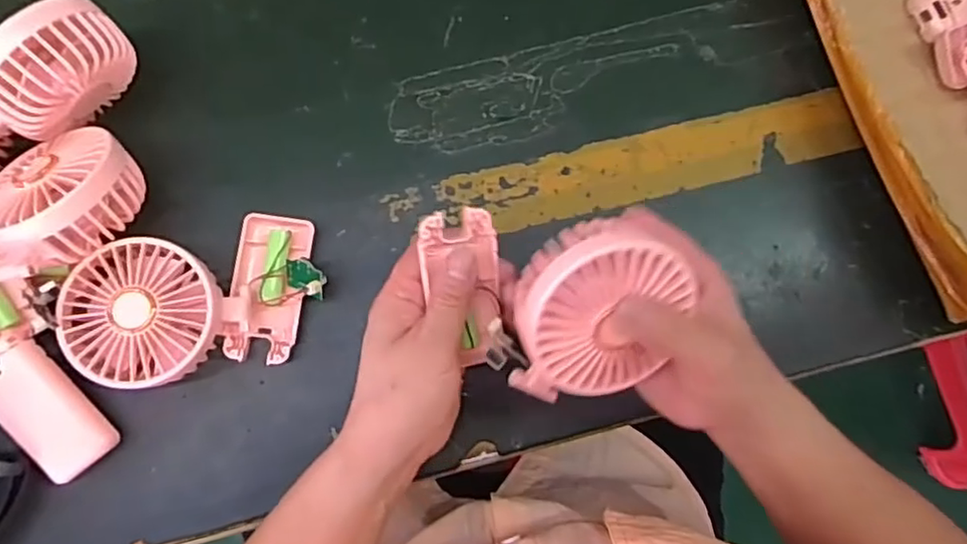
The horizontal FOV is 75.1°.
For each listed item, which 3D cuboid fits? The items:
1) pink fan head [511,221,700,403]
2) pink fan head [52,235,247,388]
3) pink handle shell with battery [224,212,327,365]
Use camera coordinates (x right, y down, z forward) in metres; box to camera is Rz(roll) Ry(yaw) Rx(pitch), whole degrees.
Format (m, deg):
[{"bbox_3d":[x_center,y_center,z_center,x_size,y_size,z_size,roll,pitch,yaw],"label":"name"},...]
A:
[{"bbox_3d":[0.050,0.018,0.323,0.101,0.039,0.086,-39,119,11],"label":"pink fan head"},{"bbox_3d":[-0.206,0.025,0.390,0.088,0.045,0.085,1,82,-5],"label":"pink fan head"},{"bbox_3d":[-0.134,0.010,0.408,0.058,0.031,0.095,6,82,-4],"label":"pink handle shell with battery"}]

